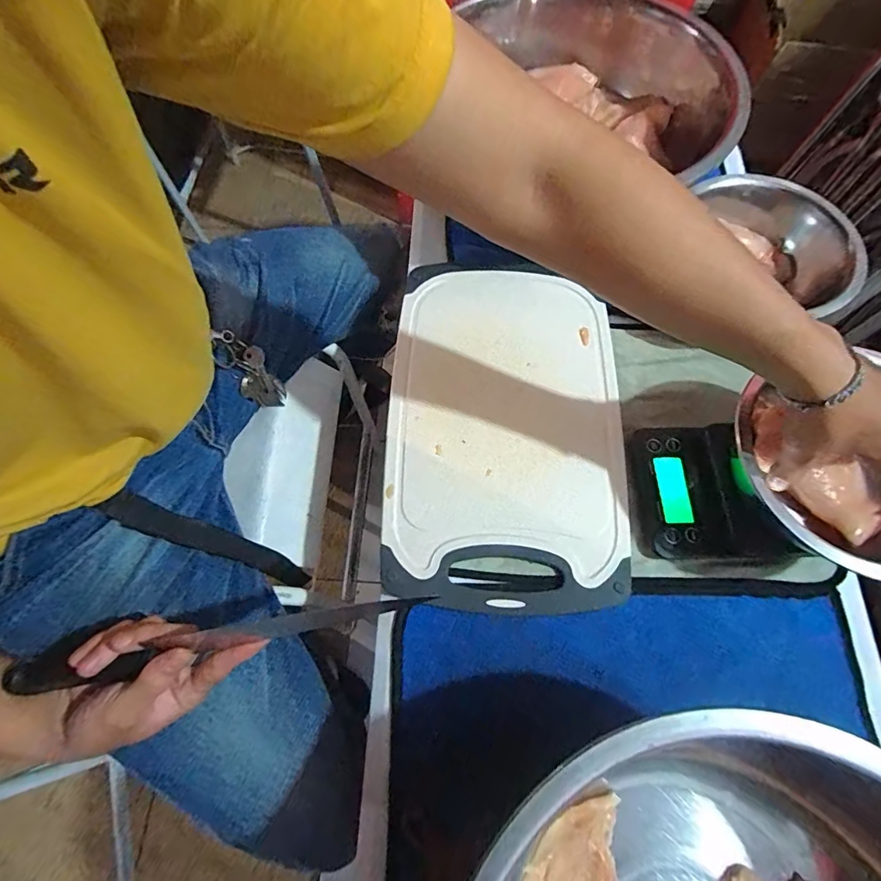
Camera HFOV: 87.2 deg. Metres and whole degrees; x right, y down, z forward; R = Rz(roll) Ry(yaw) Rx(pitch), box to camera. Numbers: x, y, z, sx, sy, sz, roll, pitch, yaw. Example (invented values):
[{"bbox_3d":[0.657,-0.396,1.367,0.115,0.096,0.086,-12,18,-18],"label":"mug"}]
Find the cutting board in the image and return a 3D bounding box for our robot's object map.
[{"bbox_3d":[0.065,-0.024,0.476,0.228,0.011,0.376,4,68,1],"label":"cutting board"}]

